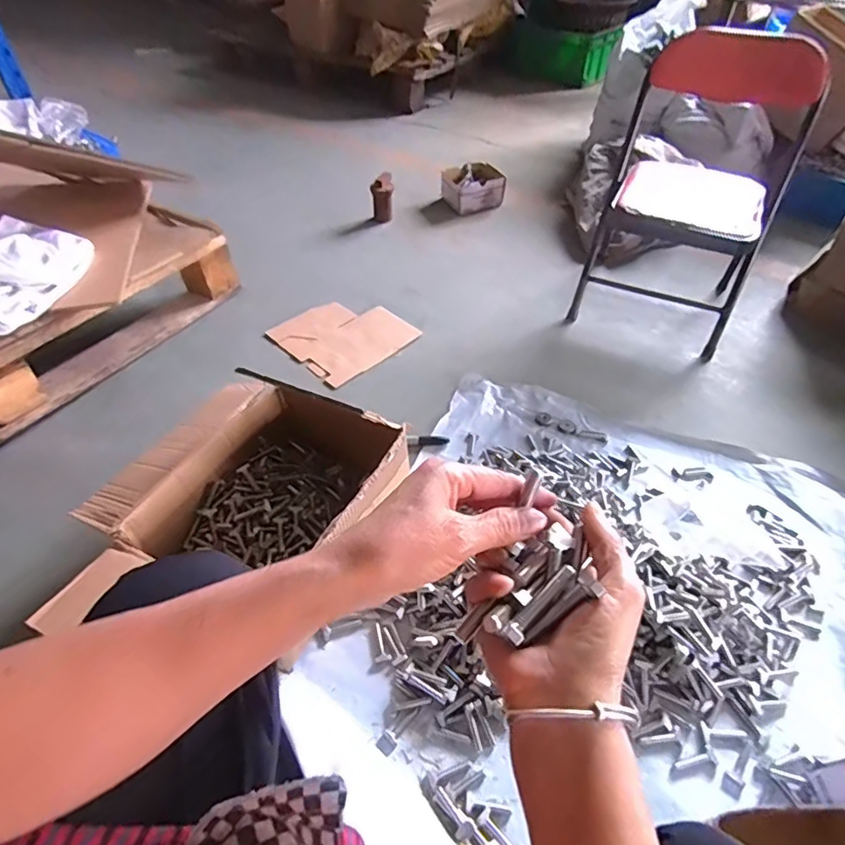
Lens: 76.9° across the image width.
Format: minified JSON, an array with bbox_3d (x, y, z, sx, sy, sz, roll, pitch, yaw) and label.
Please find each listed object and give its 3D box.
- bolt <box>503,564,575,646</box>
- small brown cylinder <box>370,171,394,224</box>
[{"bbox_3d":[0.063,0.094,0.281,0.053,0.009,0.009,-39,58,-25],"label":"bolt"},{"bbox_3d":[-0.117,-0.658,1.575,0.064,0.127,0.066,-6,46,-6],"label":"small brown cylinder"}]

